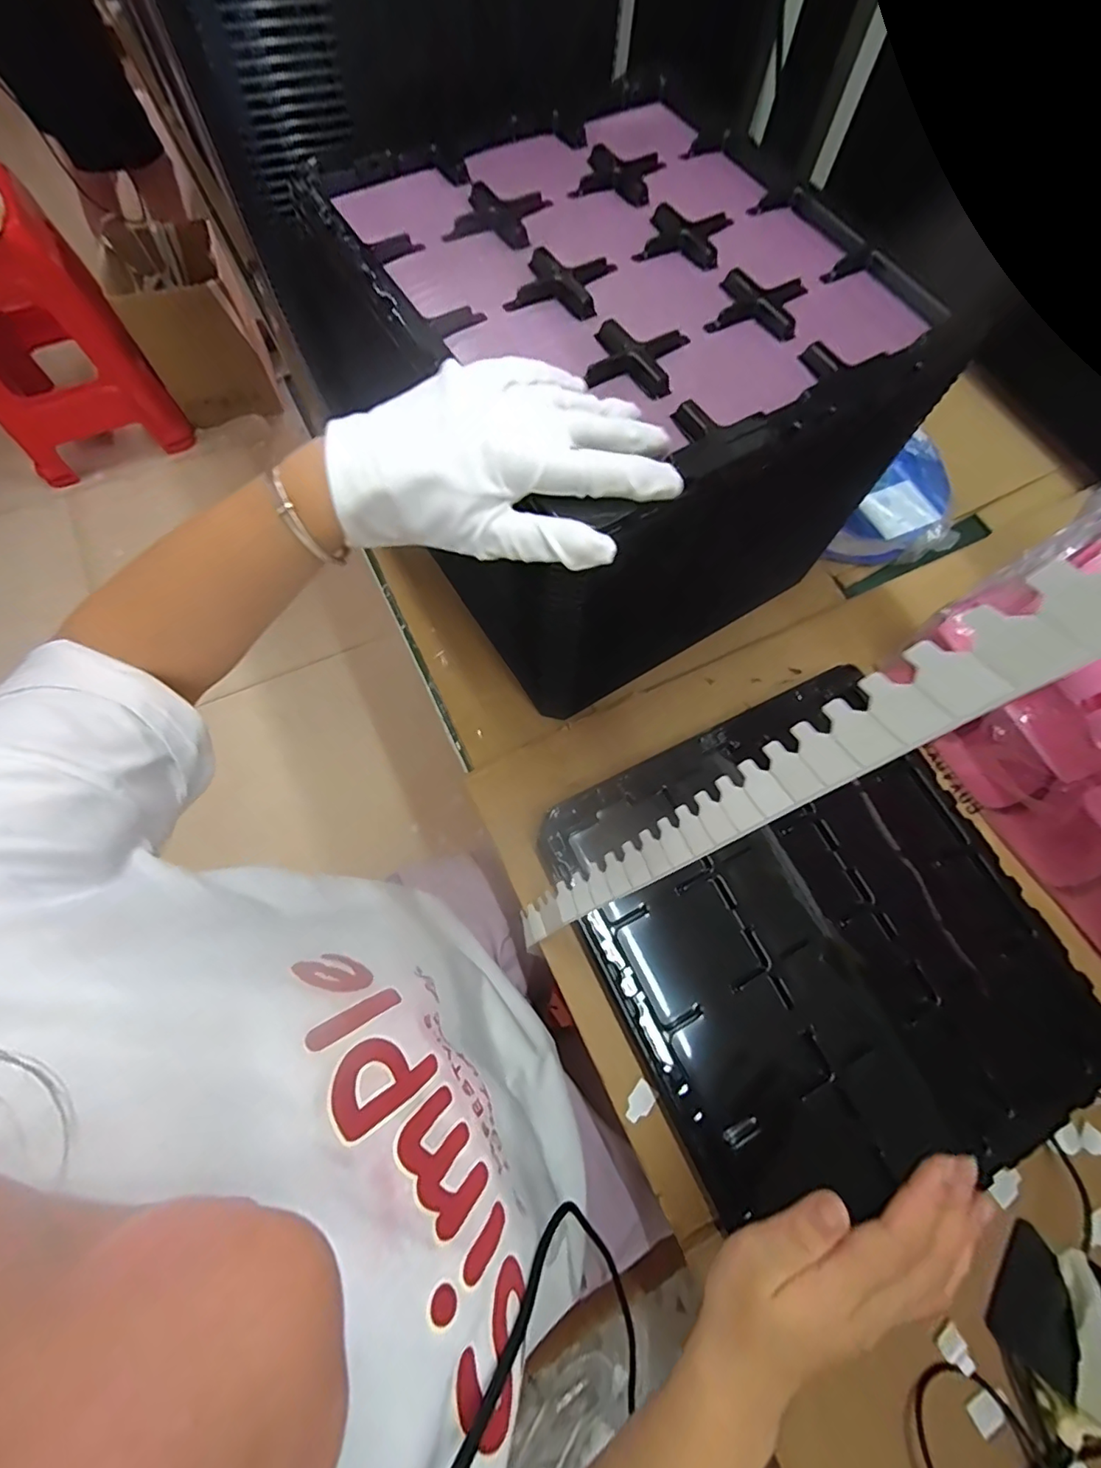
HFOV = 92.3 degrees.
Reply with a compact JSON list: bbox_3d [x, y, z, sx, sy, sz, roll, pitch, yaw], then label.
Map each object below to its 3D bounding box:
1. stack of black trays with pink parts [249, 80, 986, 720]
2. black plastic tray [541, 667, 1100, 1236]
[{"bbox_3d":[0.046,-0.263,0.471,0.322,0.261,0.349,-33,75,-13],"label":"stack of black trays with pink parts"},{"bbox_3d":[0.212,0.160,0.427,0.332,0.053,0.362,-25,73,-11],"label":"black plastic tray"}]

